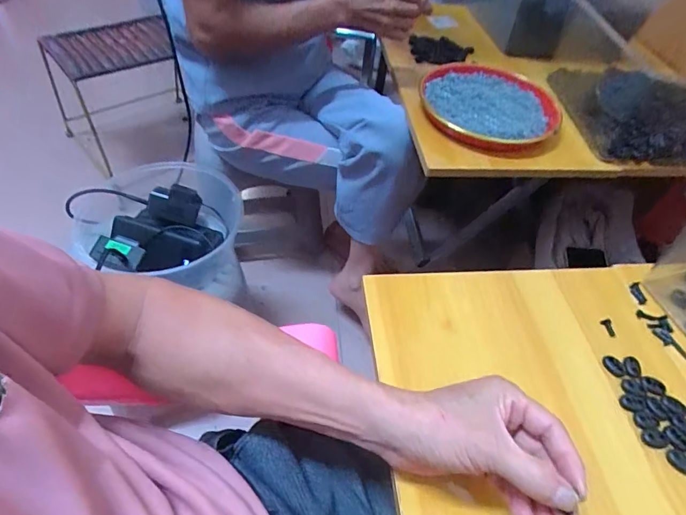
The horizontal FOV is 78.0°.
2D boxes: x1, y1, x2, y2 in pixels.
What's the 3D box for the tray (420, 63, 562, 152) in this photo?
[{"bbox_3d":[0.237,-0.247,0.687,0.214,0.050,0.209,3,50,-3],"label":"tray"}]

